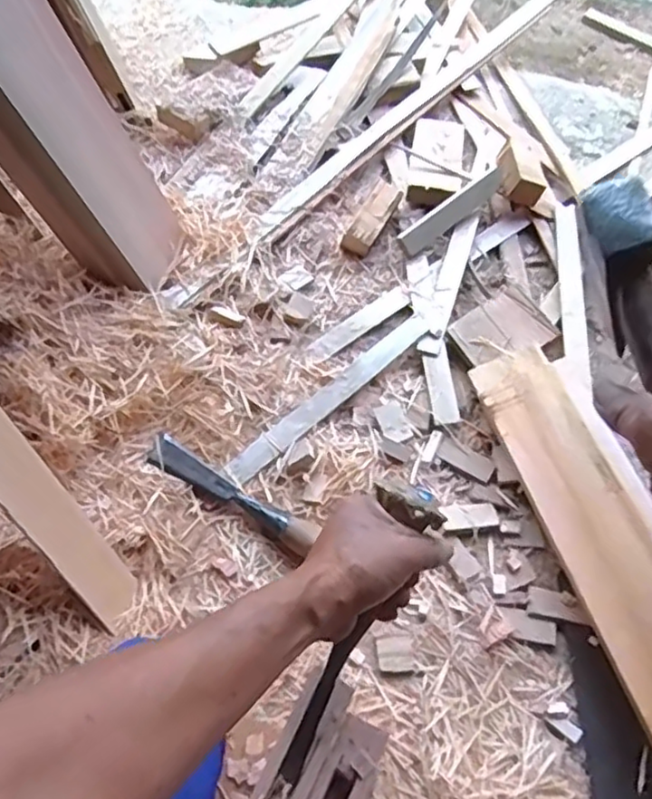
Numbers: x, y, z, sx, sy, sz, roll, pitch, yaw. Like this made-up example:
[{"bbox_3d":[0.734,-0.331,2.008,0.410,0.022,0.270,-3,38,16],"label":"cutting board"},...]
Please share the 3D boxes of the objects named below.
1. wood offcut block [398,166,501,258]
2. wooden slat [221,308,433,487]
[{"bbox_3d":[0.188,-0.280,0.977,0.186,0.023,0.038,-38,63,-5],"label":"wood offcut block"},{"bbox_3d":[0.008,-0.008,0.833,0.333,0.009,0.039,-40,58,-20],"label":"wooden slat"}]

